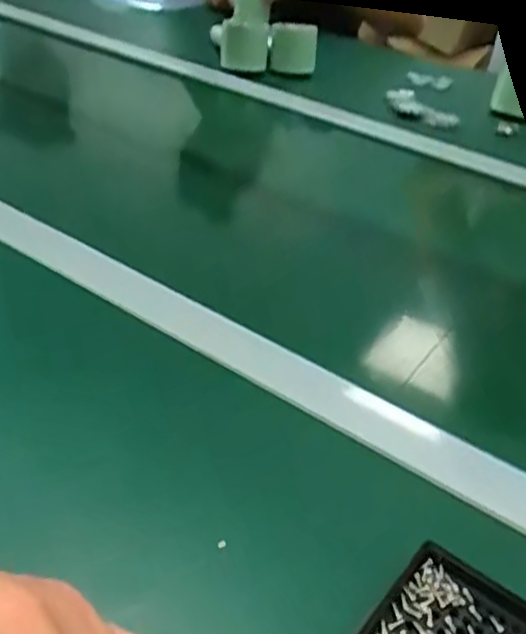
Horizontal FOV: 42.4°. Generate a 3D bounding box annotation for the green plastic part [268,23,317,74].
[{"bbox_3d":[0.041,-0.369,0.935,0.071,0.065,0.017,-8,38,-19],"label":"green plastic part"}]

